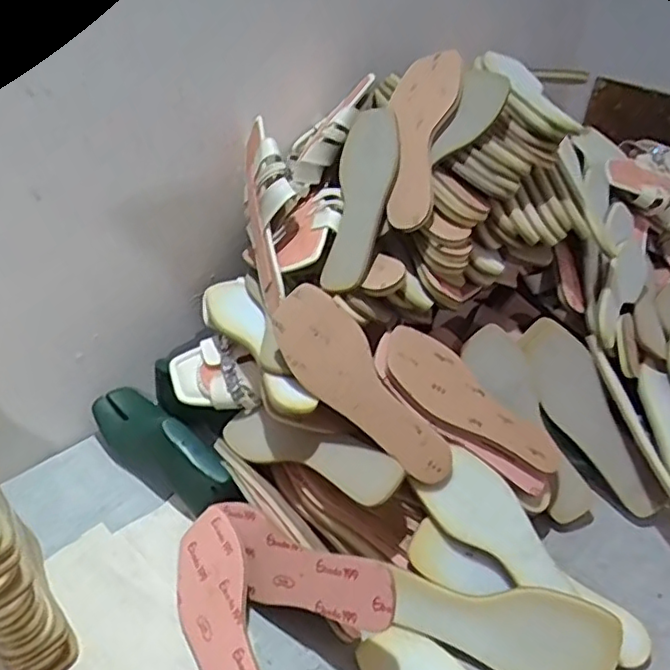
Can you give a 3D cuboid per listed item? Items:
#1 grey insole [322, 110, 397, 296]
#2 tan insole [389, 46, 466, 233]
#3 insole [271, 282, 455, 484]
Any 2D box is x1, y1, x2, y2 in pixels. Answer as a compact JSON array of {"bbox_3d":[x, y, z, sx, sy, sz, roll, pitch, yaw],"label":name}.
[{"bbox_3d":[0.030,-0.156,0.712,0.070,0.038,0.231,9,75,9],"label":"grey insole"},{"bbox_3d":[0.088,-0.225,0.712,0.084,0.022,0.219,11,79,31],"label":"tan insole"},{"bbox_3d":[0.025,0.057,0.649,0.081,0.009,0.243,-39,84,-8],"label":"insole"}]

